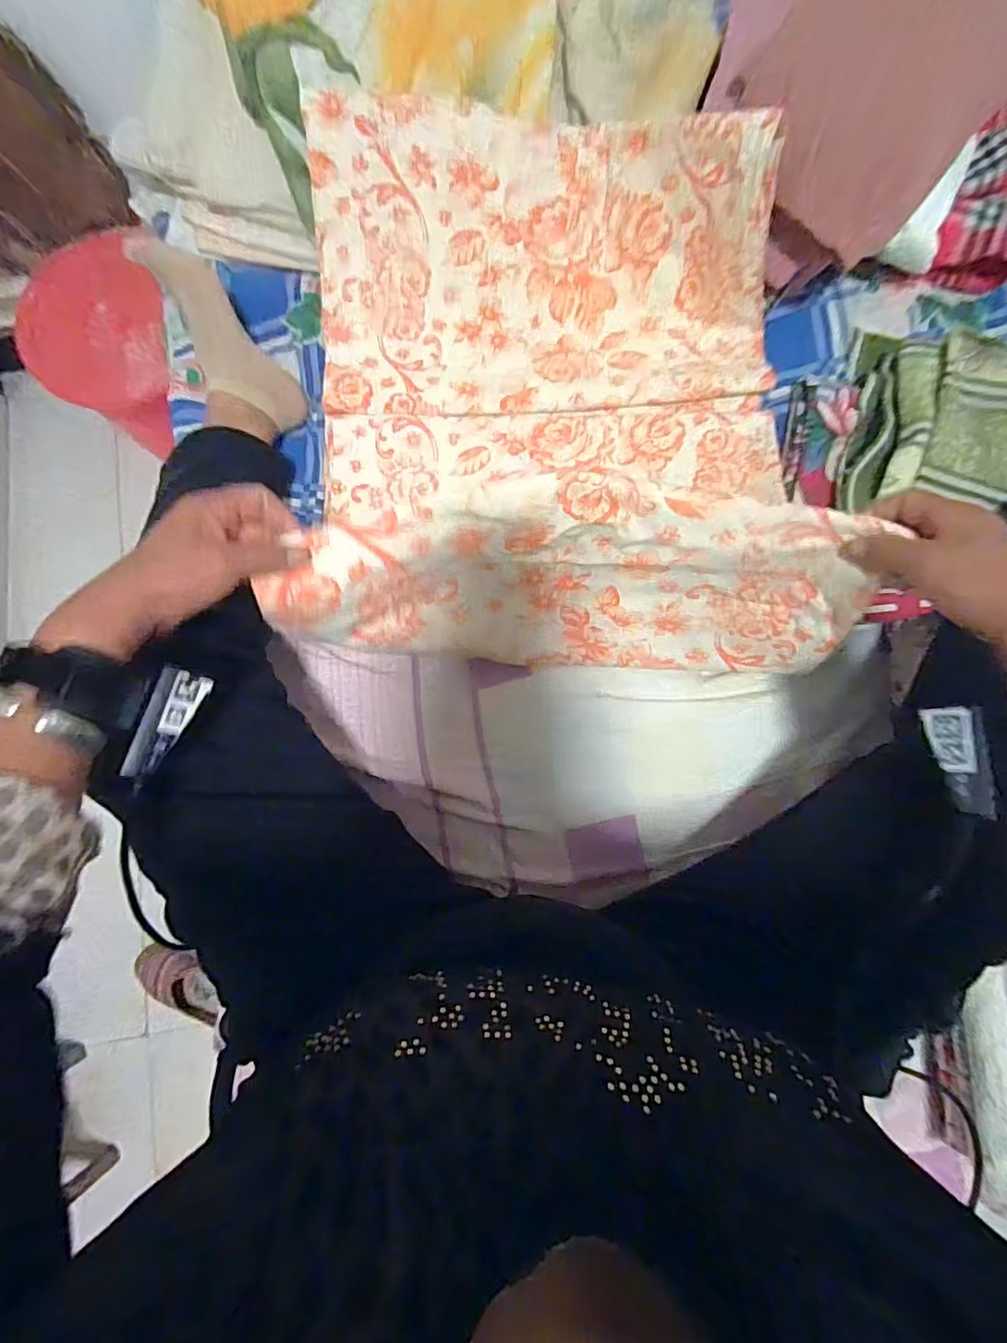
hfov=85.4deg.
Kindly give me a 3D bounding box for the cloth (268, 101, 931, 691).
[{"bbox_3d":[0.046,-0.278,0.504,0.468,0.220,0.527,0,84,0],"label":"cloth"}]

